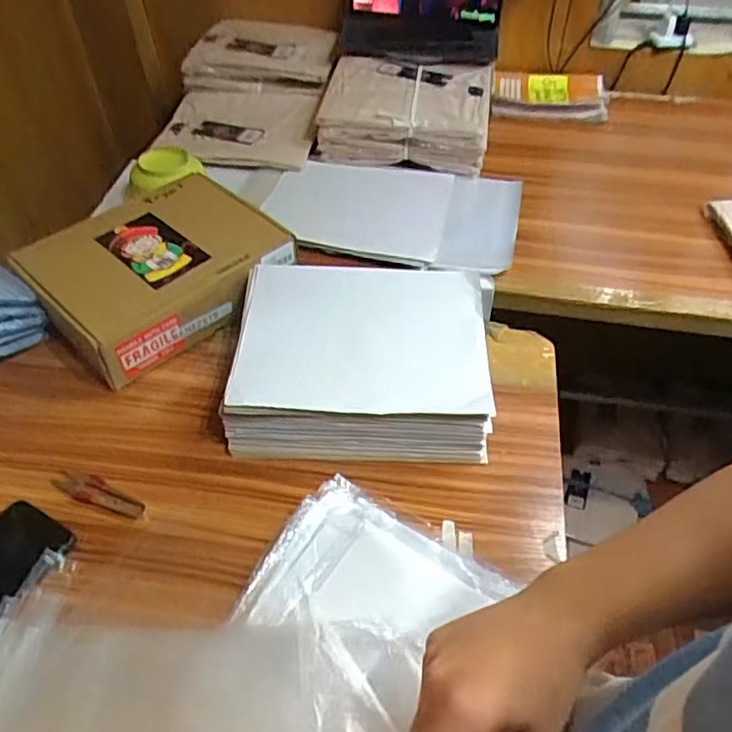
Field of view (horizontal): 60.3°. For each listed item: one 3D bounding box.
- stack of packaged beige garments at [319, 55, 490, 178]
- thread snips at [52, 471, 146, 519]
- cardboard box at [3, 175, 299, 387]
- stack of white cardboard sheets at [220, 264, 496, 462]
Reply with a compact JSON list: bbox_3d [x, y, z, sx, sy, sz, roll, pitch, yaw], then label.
[{"bbox_3d":[0.065,-0.411,1.020,0.258,0.088,0.191,6,48,5],"label":"stack of packaged beige garments"},{"bbox_3d":[-0.253,0.121,0.598,0.095,0.004,0.027,12,49,10],"label":"thread snips"},{"bbox_3d":[-0.249,-0.118,0.765,0.210,0.089,0.269,36,57,28],"label":"cardboard box"},{"bbox_3d":[-0.001,-0.011,0.673,0.257,0.089,0.208,1,48,1],"label":"stack of white cardboard sheets"}]

